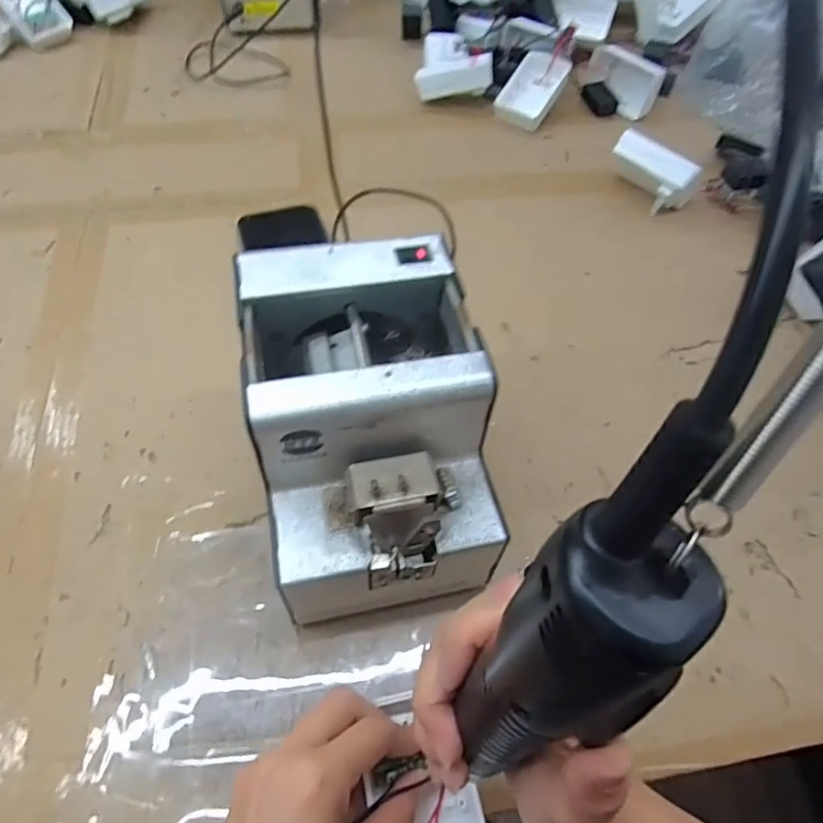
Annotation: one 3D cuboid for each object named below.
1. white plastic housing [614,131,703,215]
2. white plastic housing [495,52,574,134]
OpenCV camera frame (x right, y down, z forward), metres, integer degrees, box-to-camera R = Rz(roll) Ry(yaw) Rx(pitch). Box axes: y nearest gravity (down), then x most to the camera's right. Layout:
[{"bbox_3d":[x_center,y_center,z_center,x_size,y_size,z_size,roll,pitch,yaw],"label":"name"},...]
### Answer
[{"bbox_3d":[0.249,-0.248,0.606,0.028,0.056,0.091,-36,65,-24],"label":"white plastic housing"},{"bbox_3d":[0.144,-0.383,0.691,0.059,0.021,0.090,30,83,12],"label":"white plastic housing"}]

